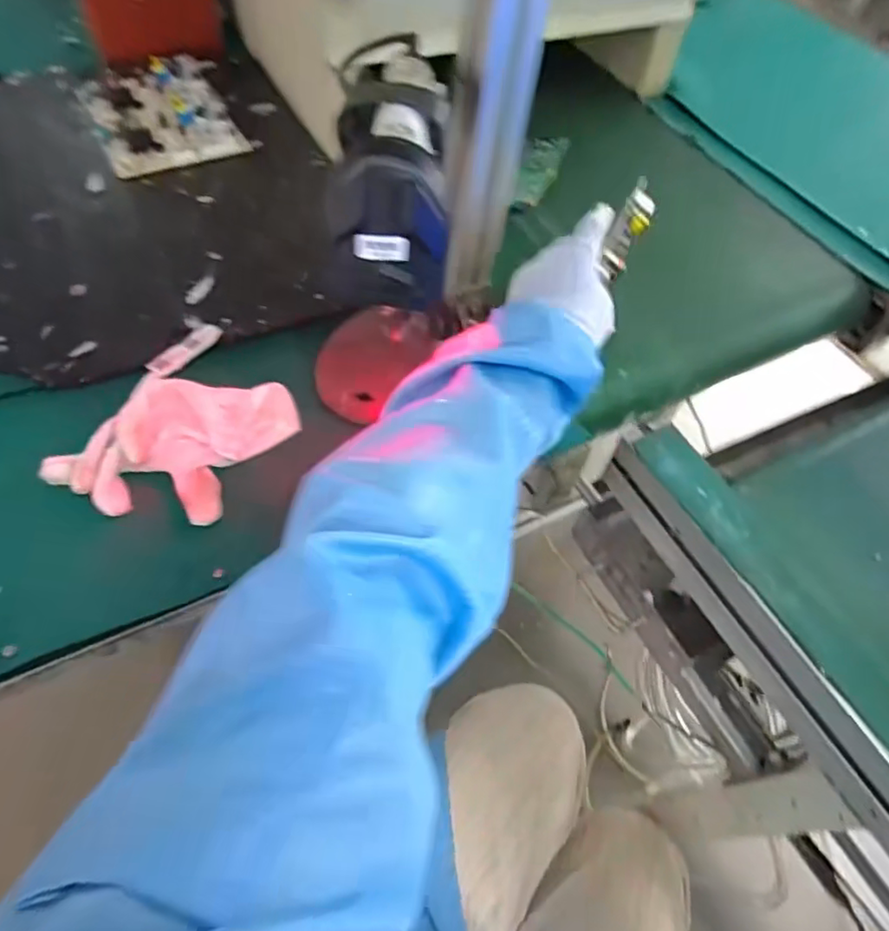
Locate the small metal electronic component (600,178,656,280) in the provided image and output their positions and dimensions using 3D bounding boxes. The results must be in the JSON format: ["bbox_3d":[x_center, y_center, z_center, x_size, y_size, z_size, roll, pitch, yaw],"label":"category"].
[{"bbox_3d":[0.160,-0.204,0.512,0.025,0.023,0.116,21,63,11],"label":"small metal electronic component"}]

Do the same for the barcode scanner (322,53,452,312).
[{"bbox_3d":[-0.030,-0.174,0.351,0.064,0.061,0.178,2,57,-3],"label":"barcode scanner"}]

